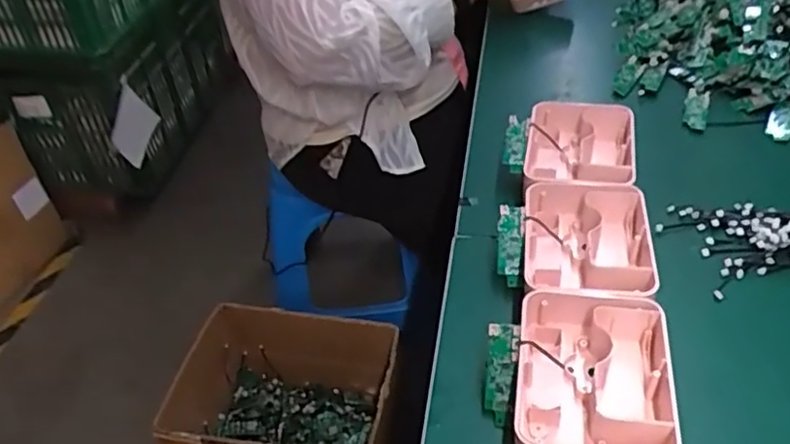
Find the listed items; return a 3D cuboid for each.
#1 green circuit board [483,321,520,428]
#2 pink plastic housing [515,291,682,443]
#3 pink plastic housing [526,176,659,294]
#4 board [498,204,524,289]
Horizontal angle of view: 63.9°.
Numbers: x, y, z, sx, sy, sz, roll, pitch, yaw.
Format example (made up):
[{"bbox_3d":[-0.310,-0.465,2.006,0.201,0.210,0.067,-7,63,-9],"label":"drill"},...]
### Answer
[{"bbox_3d":[0.076,0.109,0.453,0.024,0.004,0.071,0,80,28],"label":"green circuit board"},{"bbox_3d":[0.137,0.111,0.441,0.100,0.048,0.131,4,42,10],"label":"pink plastic housing"},{"bbox_3d":[0.161,0.020,0.540,0.100,0.043,0.132,3,42,9],"label":"pink plastic housing"},{"bbox_3d":[0.099,0.020,0.541,0.021,0.008,0.070,1,72,8],"label":"board"}]

